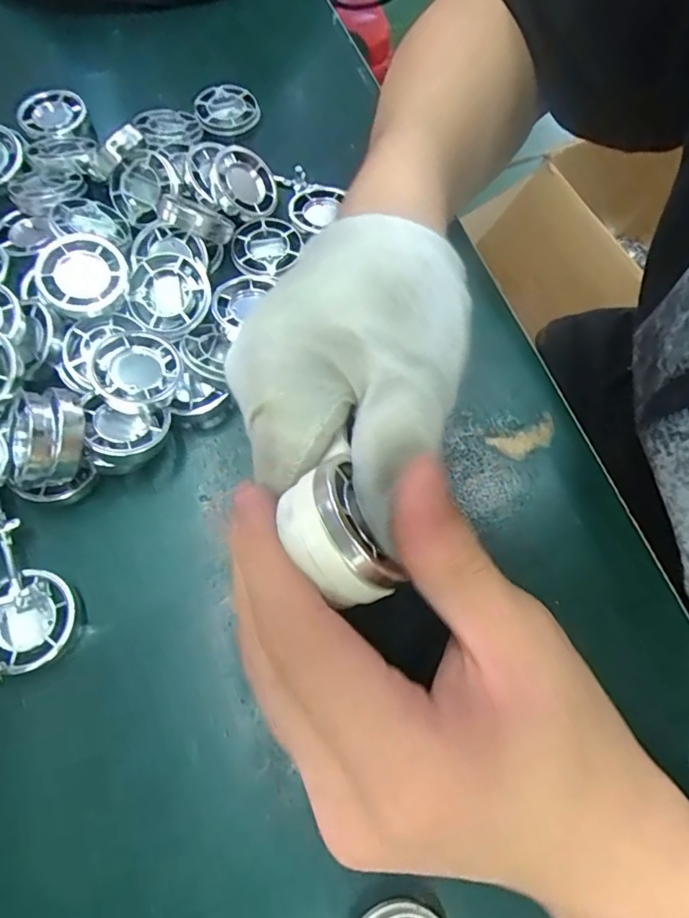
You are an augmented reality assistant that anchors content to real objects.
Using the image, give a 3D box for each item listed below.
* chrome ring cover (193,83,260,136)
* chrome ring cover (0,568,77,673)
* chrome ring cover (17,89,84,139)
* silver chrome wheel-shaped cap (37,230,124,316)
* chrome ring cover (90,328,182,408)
[{"bbox_3d":[-0.075,-0.220,0.340,0.039,0.007,0.040,-28,72,-13],"label":"chrome ring cover"},{"bbox_3d":[-0.123,0.062,0.213,0.033,0.018,0.036,-39,75,-16],"label":"chrome ring cover"},{"bbox_3d":[-0.177,-0.209,0.327,0.039,0.008,0.034,-25,71,-12],"label":"chrome ring cover"},{"bbox_3d":[-0.120,-0.084,0.248,0.036,0.010,0.039,-31,82,-10],"label":"silver chrome wheel-shaped cap"},{"bbox_3d":[-0.092,-0.040,0.239,0.033,0.013,0.039,-5,68,-5],"label":"chrome ring cover"}]

